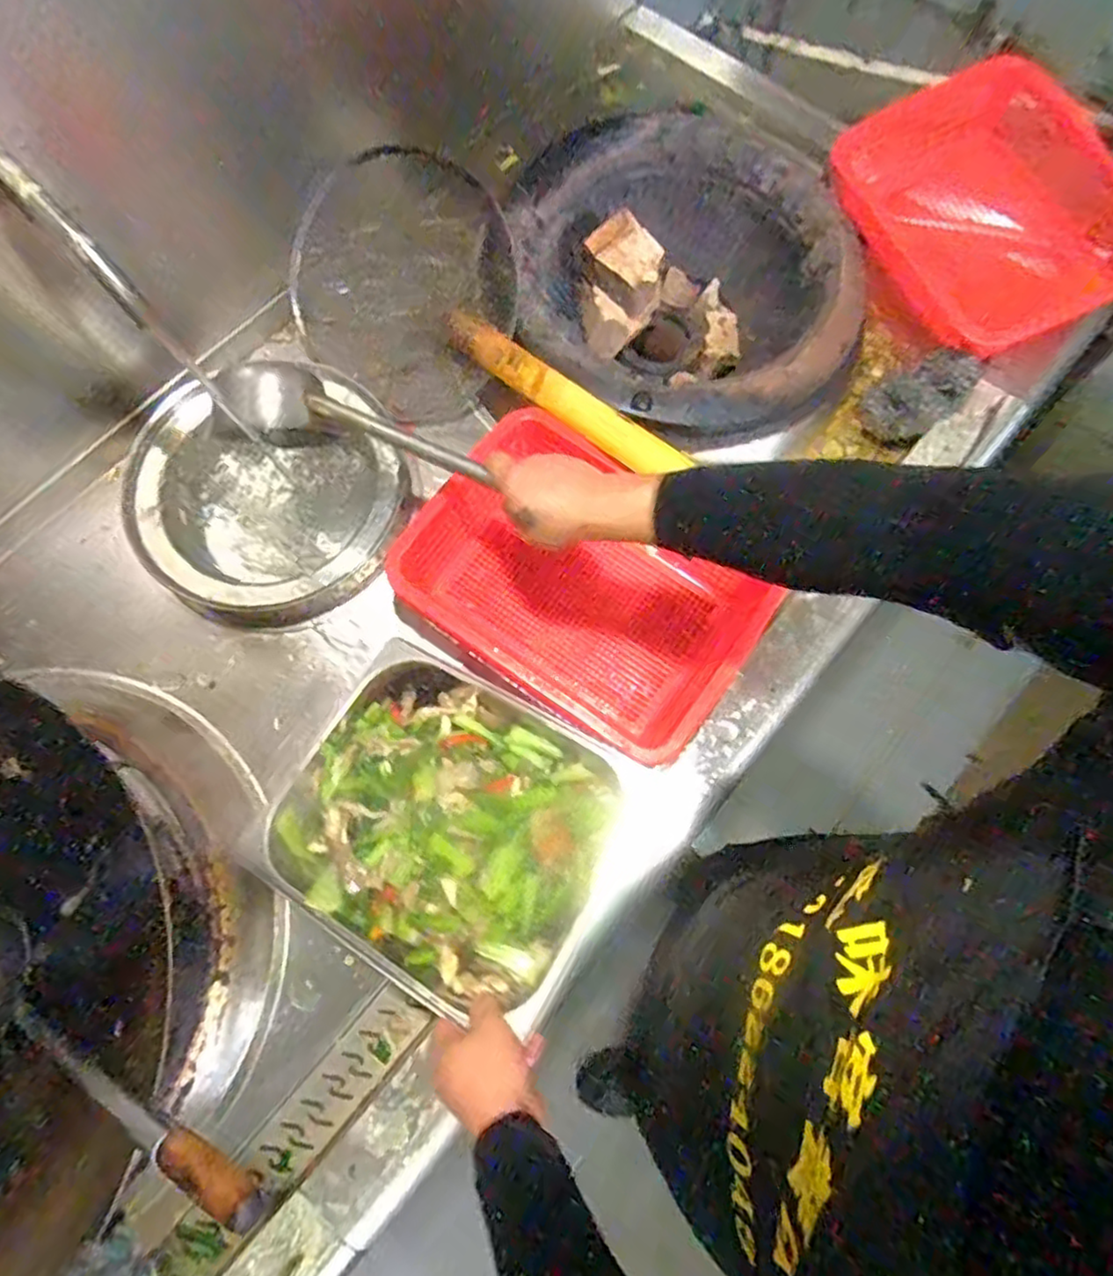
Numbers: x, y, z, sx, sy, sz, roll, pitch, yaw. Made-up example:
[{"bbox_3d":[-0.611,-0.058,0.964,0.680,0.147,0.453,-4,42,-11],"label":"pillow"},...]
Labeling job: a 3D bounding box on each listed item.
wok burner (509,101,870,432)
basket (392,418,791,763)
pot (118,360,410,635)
[{"bbox_3d":[0.149,-0.428,0.861,0.418,0.174,0.392,0,73,0],"label":"wok burner"},{"bbox_3d":[0.026,-0.048,0.724,0.357,0.098,0.241,37,77,10],"label":"basket"},{"bbox_3d":[-0.325,-0.164,0.767,0.304,0.055,0.292,-17,74,-5],"label":"pot"}]

